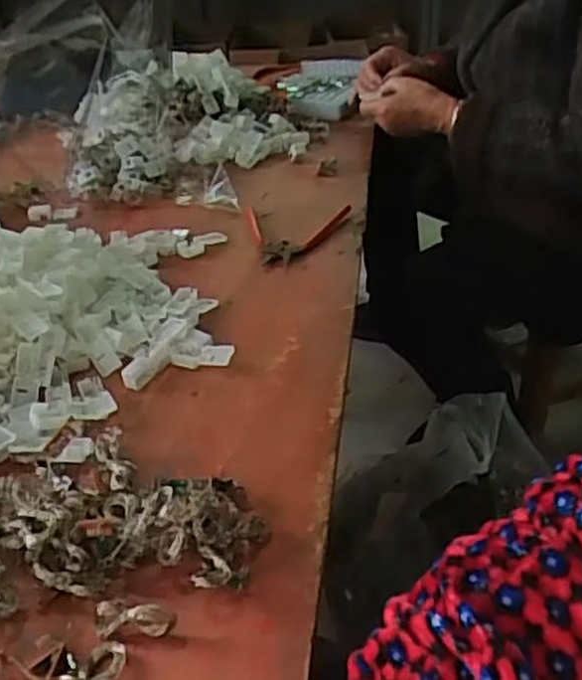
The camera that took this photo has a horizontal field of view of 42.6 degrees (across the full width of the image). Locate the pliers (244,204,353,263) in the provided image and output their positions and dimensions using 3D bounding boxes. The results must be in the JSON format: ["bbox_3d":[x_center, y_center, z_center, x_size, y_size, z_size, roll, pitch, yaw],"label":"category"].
[{"bbox_3d":[-0.004,-0.120,0.817,0.122,0.014,0.137,3,34,11],"label":"pliers"}]

